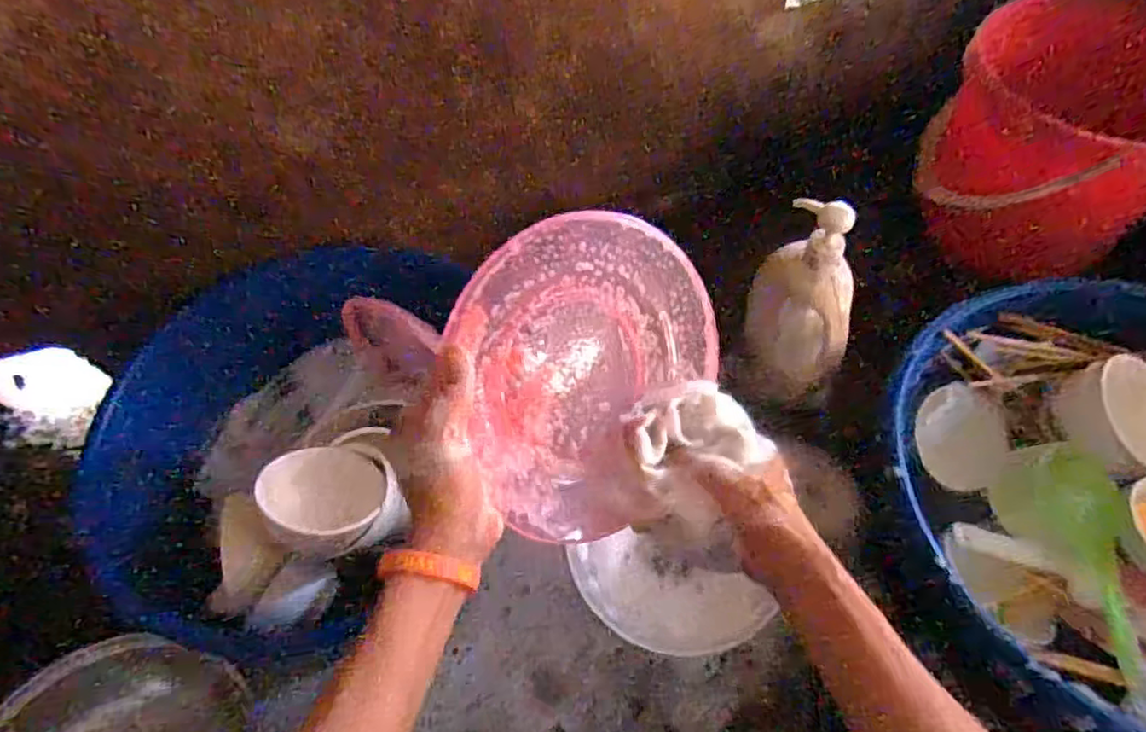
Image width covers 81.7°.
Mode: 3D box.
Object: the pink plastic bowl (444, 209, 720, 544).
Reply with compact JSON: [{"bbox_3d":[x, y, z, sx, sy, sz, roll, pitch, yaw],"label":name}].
[{"bbox_3d":[0.017,0.006,0.470,0.220,0.222,0.045,-47,30,-15],"label":"pink plastic bowl"}]

